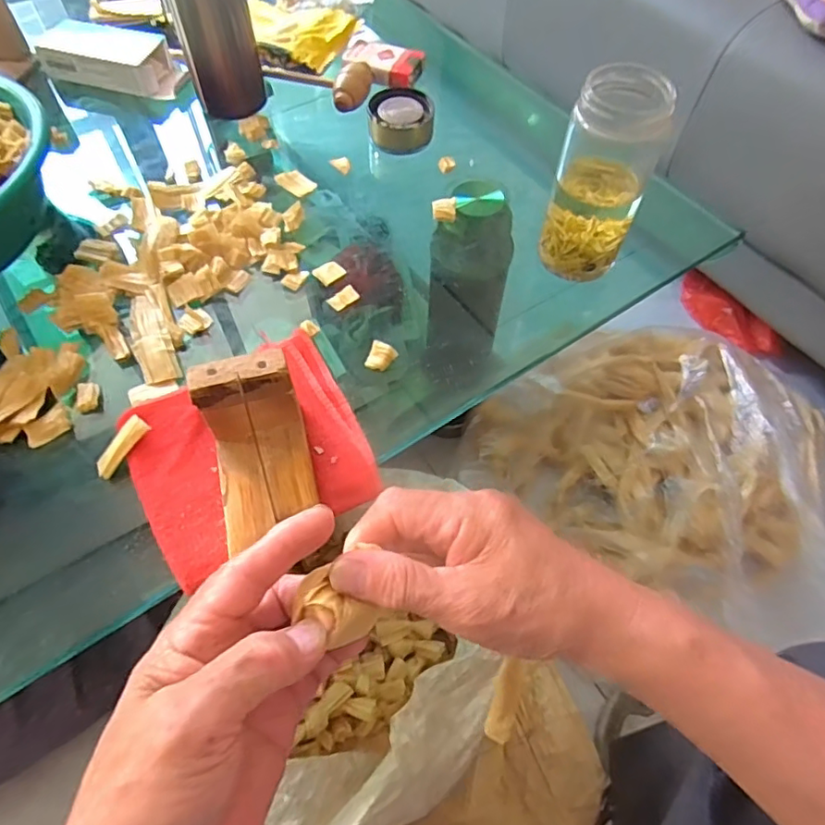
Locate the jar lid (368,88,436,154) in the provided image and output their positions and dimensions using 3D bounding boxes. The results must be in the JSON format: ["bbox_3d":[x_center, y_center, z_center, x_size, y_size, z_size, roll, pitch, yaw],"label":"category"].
[{"bbox_3d":[-0.012,-0.302,0.581,0.065,0.034,0.057,-7,60,-6],"label":"jar lid"}]

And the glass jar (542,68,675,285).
[{"bbox_3d":[0.150,-0.182,0.442,0.068,0.146,0.066,1,60,-1],"label":"glass jar"}]

